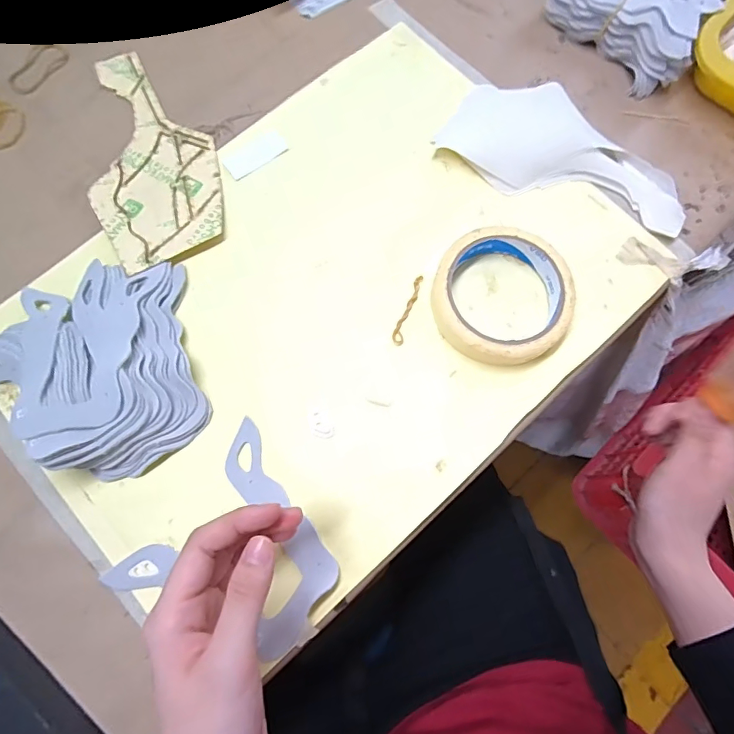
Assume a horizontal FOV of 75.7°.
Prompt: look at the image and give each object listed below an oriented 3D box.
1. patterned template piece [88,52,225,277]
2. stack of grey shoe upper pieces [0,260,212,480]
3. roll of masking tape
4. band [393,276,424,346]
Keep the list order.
[{"bbox_3d":[-0.166,-0.168,0.375,0.091,0.004,0.198,-8,74,-7],"label":"patterned template piece"},{"bbox_3d":[-0.191,0.002,0.312,0.149,0.035,0.147,-14,76,-5],"label":"stack of grey shoe upper pieces"},{"bbox_3d":[0.096,-0.050,0.338,0.095,0.021,0.097,0,75,-1],"label":"roll of masking tape"},{"bbox_3d":[0.030,-0.042,0.345,0.008,0.004,0.055,18,77,3],"label":"band"}]

